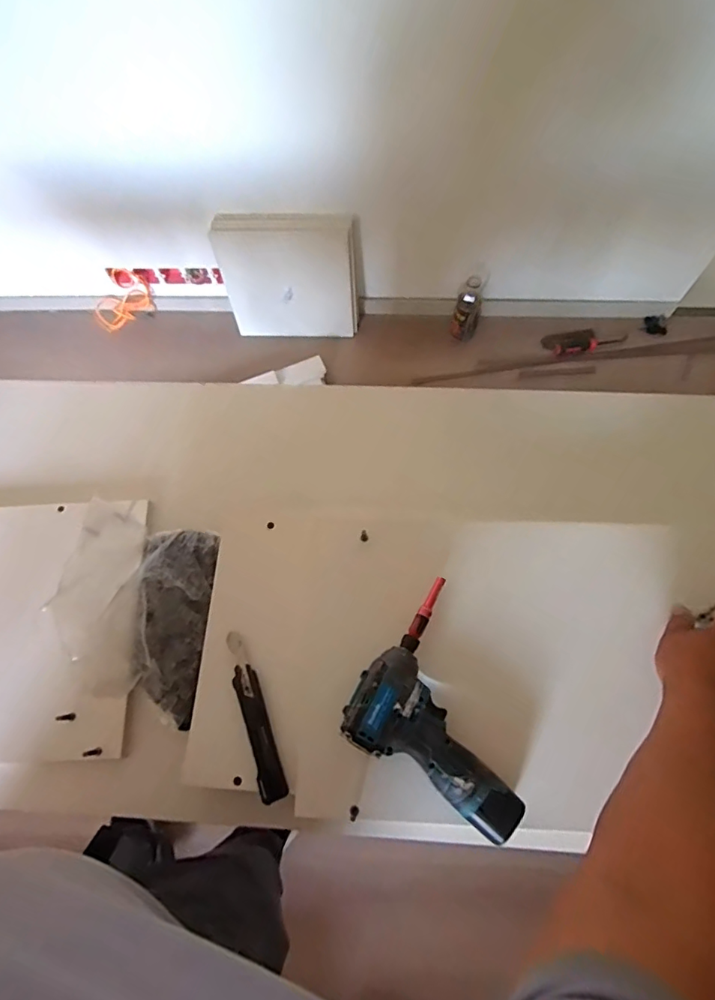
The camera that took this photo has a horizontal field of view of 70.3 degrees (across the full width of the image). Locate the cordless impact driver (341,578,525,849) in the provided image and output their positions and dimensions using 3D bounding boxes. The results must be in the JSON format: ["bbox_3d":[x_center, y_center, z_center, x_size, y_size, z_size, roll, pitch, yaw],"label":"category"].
[{"bbox_3d":[0.109,0.215,0.550,0.194,0.067,0.188,31,75,12],"label":"cordless impact driver"}]

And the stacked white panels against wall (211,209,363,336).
[{"bbox_3d":[-0.208,-0.676,1.561,0.416,0.370,0.089,2,42,1],"label":"stacked white panels against wall"}]

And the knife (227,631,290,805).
[{"bbox_3d":[-0.118,0.248,0.590,0.031,0.011,0.187,-17,71,-4],"label":"knife"}]

